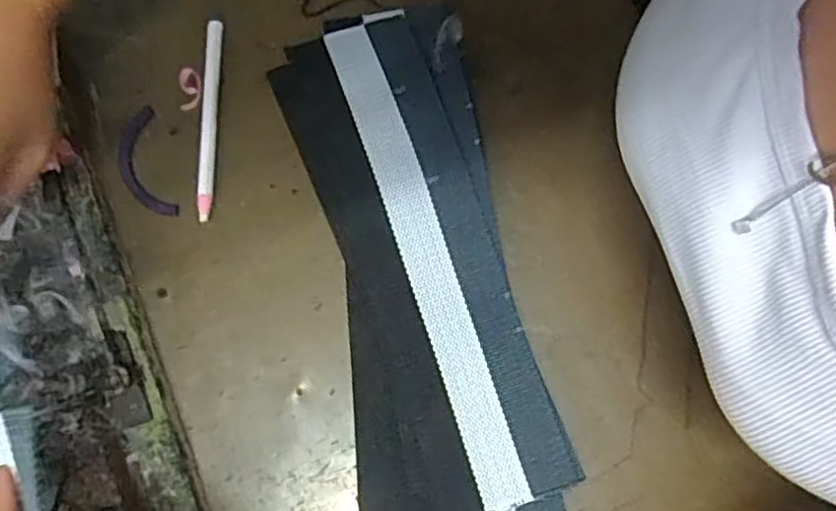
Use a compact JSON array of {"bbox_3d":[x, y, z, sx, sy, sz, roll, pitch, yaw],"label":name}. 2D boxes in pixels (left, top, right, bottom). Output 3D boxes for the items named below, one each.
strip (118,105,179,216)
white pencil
[{"bbox_3d":[-0.161,-0.052,0.398,0.027,0.004,0.067,-16,80,-4],"label":"strip"},{"bbox_3d":[-0.123,-0.080,0.401,0.009,0.010,0.120,1,79,-1],"label":"white pencil"}]

